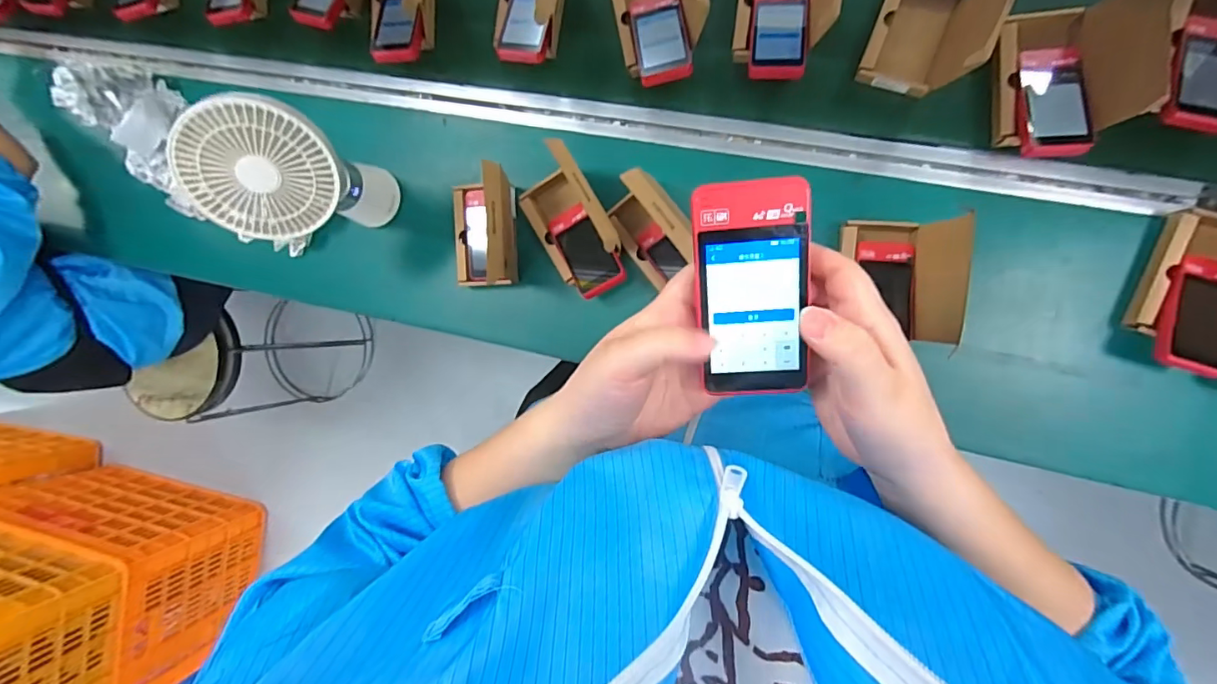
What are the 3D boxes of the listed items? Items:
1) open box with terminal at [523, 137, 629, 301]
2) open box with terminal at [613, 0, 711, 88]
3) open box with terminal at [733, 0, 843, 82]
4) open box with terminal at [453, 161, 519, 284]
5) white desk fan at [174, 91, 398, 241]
[{"bbox_3d":[-0.047,-0.141,0.627,0.087,0.122,0.152,-31,89,6],"label":"open box with terminal"},{"bbox_3d":[0.059,-0.410,0.622,0.098,0.112,0.179,-11,91,6],"label":"open box with terminal"},{"bbox_3d":[0.205,-0.407,0.592,0.097,0.116,0.185,7,92,5],"label":"open box with terminal"},{"bbox_3d":[-0.164,-0.141,0.650,0.090,0.134,0.132,0,92,6],"label":"open box with terminal"},{"bbox_3d":[-0.358,-0.182,0.614,0.128,0.244,0.136,18,93,5],"label":"white desk fan"}]

